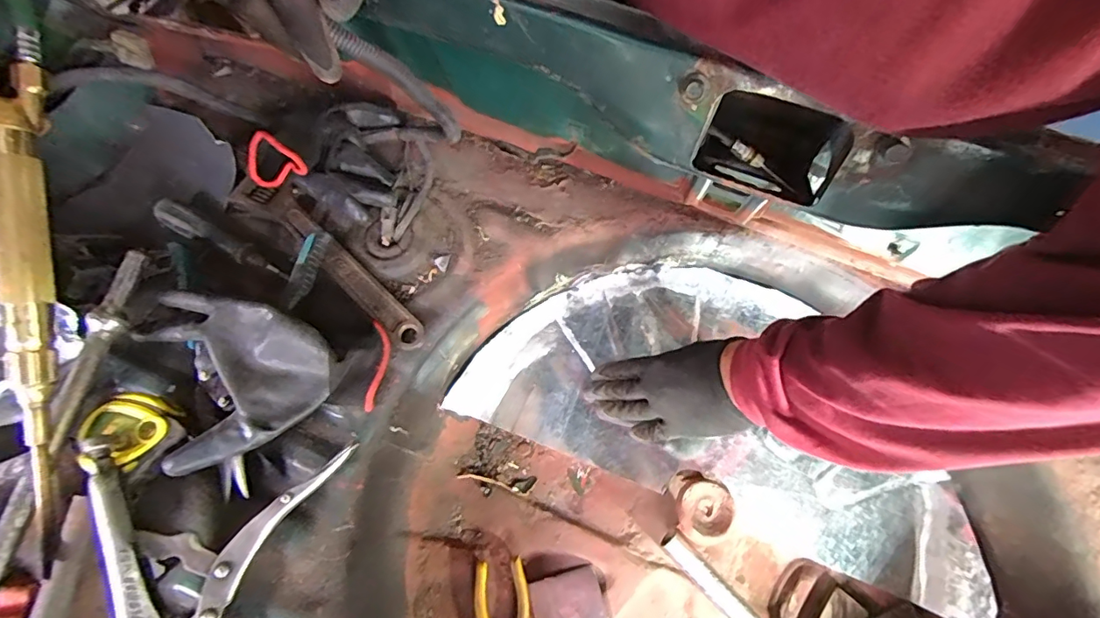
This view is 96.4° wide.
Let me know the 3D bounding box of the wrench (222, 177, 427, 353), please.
[{"bbox_3d":[-0.213,-0.049,0.467,0.247,0.022,0.048,38,69,15],"label":"wrench"}]

